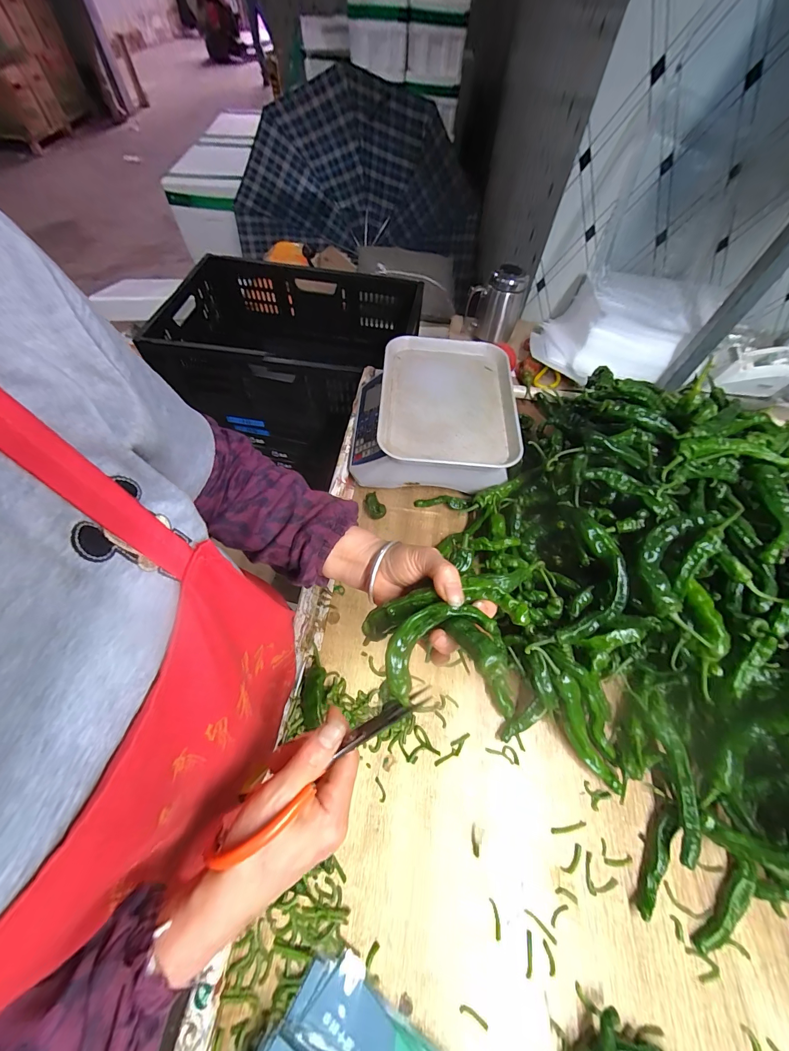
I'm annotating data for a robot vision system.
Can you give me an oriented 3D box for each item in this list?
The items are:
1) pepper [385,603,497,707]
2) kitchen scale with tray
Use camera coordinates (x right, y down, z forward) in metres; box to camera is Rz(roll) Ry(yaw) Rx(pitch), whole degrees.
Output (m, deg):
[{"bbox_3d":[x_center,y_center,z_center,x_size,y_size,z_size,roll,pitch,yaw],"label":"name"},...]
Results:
[{"bbox_3d":[0.028,0.090,0.279,0.088,0.028,0.043,-35,67,-19],"label":"pepper"},{"bbox_3d":[0.063,-0.190,0.616,0.265,0.087,0.275,5,60,1],"label":"kitchen scale with tray"}]

